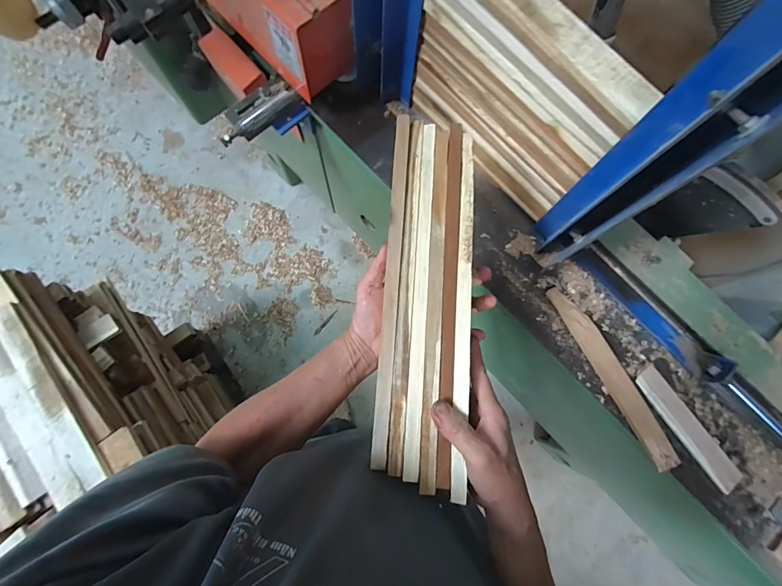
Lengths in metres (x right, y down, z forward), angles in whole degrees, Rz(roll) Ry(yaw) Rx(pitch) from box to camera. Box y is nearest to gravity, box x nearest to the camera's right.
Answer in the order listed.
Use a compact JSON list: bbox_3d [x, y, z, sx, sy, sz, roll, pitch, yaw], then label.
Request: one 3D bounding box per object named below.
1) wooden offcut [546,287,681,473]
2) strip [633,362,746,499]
[{"bbox_3d":[0.378,0.137,0.659,0.042,0.014,0.336,-28,80,-7],"label":"wooden offcut"},{"bbox_3d":[0.495,0.226,0.643,0.042,0.014,0.221,-37,84,7],"label":"strip"}]

